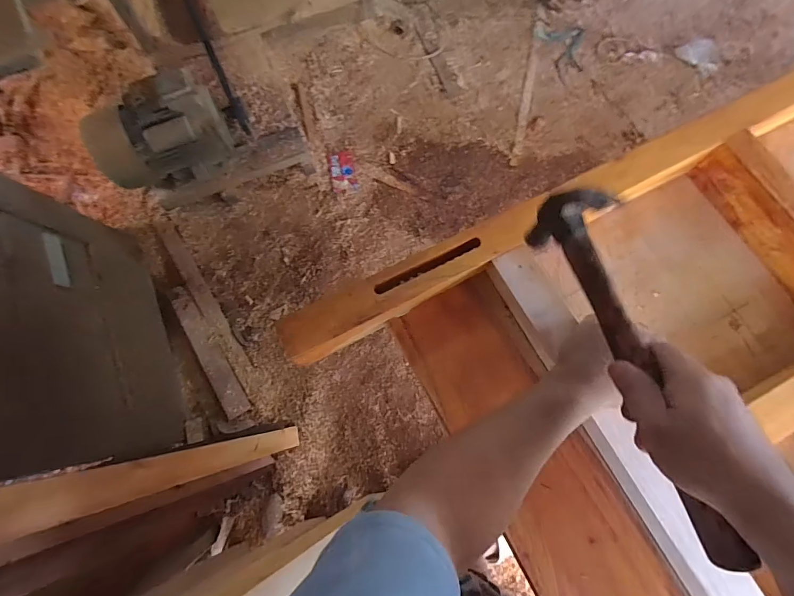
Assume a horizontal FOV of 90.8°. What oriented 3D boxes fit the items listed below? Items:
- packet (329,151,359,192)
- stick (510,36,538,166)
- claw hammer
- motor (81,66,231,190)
[{"bbox_3d":[-0.223,-0.520,1.604,0.100,0.012,0.175,-12,77,-3],"label":"packet"},{"bbox_3d":[0.555,-0.853,1.682,0.043,0.019,0.649,12,77,3],"label":"stick"},{"bbox_3d":[0.207,0.052,0.348,0.033,0.099,0.328,-16,72,-3],"label":"claw hammer"},{"bbox_3d":[-0.801,-0.577,1.330,0.418,0.272,0.254,-14,75,-4],"label":"motor"}]

